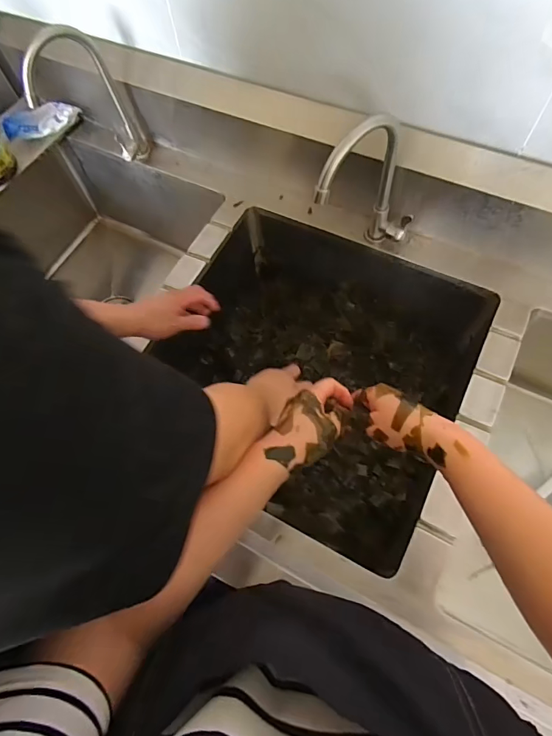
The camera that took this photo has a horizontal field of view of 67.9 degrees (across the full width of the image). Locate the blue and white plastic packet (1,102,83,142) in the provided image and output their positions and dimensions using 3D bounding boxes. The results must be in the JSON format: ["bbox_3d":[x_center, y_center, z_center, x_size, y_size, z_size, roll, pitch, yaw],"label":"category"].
[{"bbox_3d":[-0.504,-0.531,0.883,0.157,0.032,0.053,-18,67,-5],"label":"blue and white plastic packet"}]

